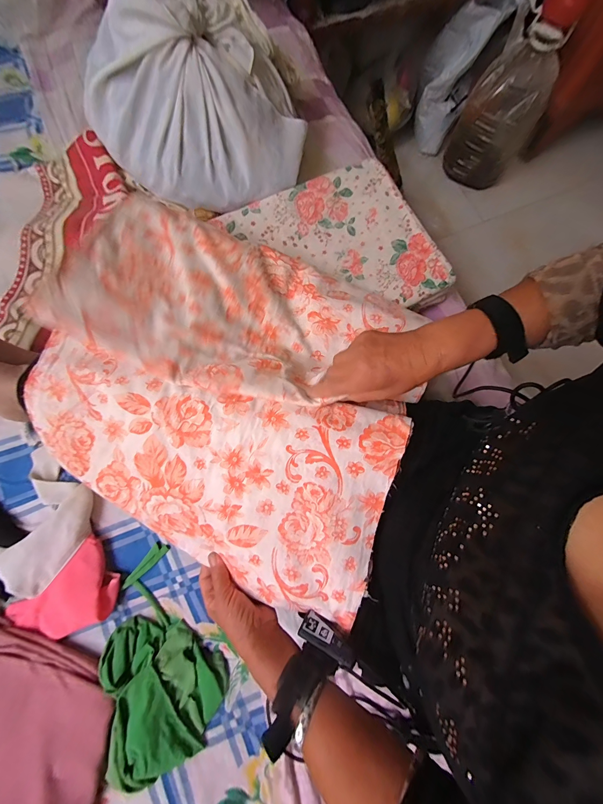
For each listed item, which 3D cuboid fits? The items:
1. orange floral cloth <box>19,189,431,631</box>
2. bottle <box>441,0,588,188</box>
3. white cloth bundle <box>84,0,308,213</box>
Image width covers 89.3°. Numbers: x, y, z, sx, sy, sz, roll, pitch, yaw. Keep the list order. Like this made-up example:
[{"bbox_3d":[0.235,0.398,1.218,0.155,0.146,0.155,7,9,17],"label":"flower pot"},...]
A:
[{"bbox_3d":[-0.094,-0.024,0.407,0.467,0.112,0.439,21,78,3],"label":"orange floral cloth"},{"bbox_3d":[0.776,-1.123,1.141,0.271,0.400,0.316,36,78,8],"label":"bottle"},{"bbox_3d":[-0.156,-0.510,0.496,0.330,0.180,0.270,14,76,4],"label":"white cloth bundle"}]

